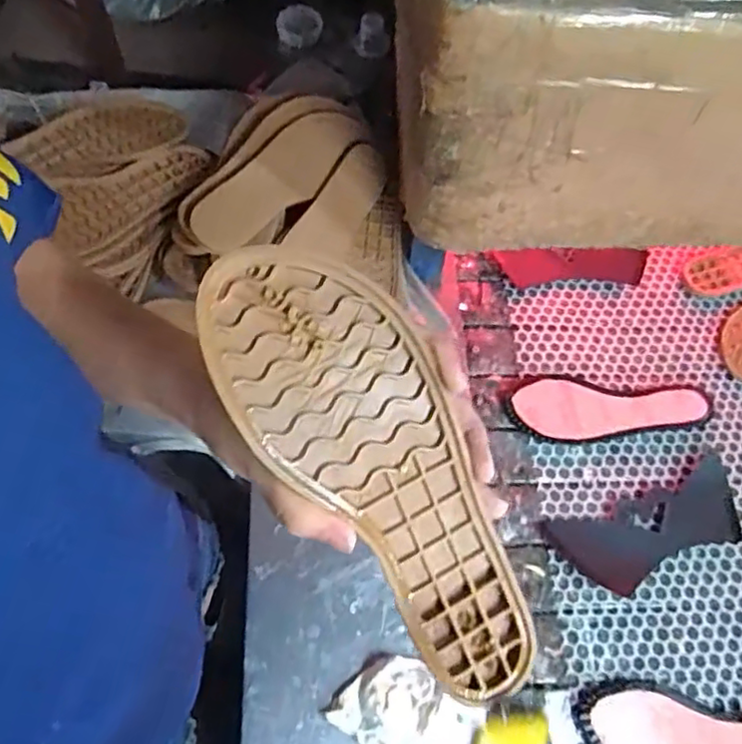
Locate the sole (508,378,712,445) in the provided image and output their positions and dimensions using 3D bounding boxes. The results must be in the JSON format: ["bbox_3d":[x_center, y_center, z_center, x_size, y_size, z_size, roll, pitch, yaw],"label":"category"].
[{"bbox_3d":[0.273,0.045,0.720,0.220,0.016,0.074,4,63,-2],"label":"sole"}]

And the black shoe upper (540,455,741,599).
[{"bbox_3d":[0.298,0.165,0.670,0.213,0.010,0.091,-17,60,-11],"label":"black shoe upper"}]

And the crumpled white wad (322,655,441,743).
[{"bbox_3d":[0.014,0.291,0.552,0.085,0.030,0.068,-39,72,-19],"label":"crumpled white wad"}]

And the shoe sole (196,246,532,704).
[{"bbox_3d":[0.010,0.051,0.292,0.079,0.016,0.237,-35,103,-19],"label":"shoe sole"}]

